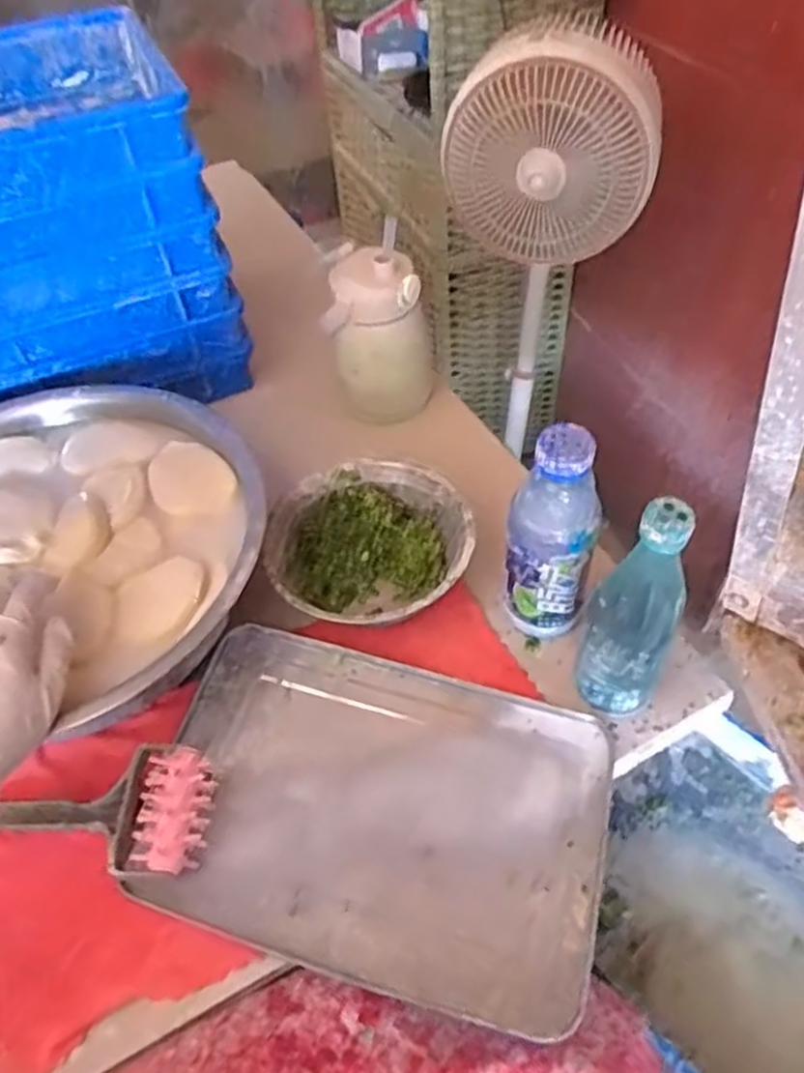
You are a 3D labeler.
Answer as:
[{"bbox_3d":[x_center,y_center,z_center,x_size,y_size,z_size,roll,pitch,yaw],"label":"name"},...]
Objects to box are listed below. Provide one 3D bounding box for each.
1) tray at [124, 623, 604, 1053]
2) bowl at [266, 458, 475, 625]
[{"bbox_3d":[-0.018,0.204,0.563,0.334,0.023,0.232,11,52,13],"label":"tray"},{"bbox_3d":[-0.029,0.013,0.687,0.179,0.061,0.178,-2,50,3],"label":"bowl"}]

